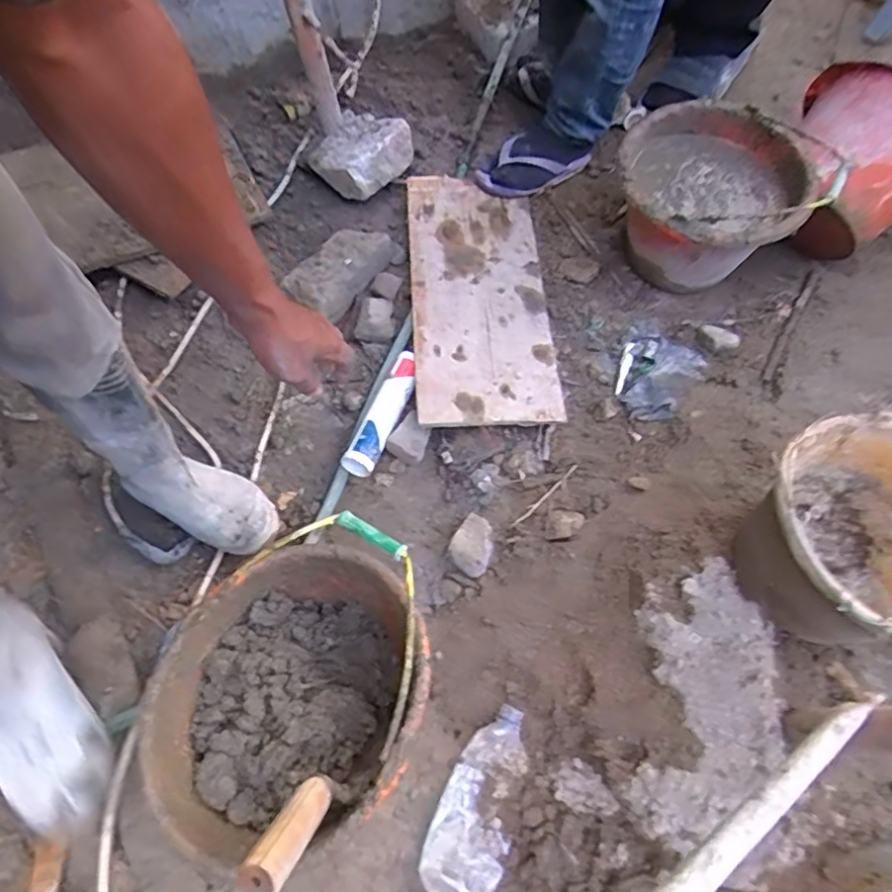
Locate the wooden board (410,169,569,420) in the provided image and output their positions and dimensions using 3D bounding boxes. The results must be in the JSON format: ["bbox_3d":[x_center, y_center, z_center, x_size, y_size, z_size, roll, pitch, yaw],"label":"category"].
[{"bbox_3d":[0.054,-0.274,1.069,0.224,0.021,0.551,-2,60,-5],"label":"wooden board"}]

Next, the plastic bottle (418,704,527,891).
[{"bbox_3d":[0.042,0.428,0.739,0.091,0.031,0.217,21,67,9],"label":"plastic bottle"}]

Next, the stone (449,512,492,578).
[{"bbox_3d":[0.037,0.140,0.884,0.058,0.030,0.090,17,67,7],"label":"stone"}]

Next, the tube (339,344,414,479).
[{"bbox_3d":[-0.094,-0.055,0.967,0.051,0.061,0.227,20,67,8],"label":"tube"}]

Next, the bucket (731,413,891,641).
[{"bbox_3d":[0.496,0.124,0.741,0.272,0.224,0.251,0,66,0],"label":"bucket"}]

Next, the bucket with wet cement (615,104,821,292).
[{"bbox_3d":[0.406,-0.390,1.003,0.267,0.226,0.251,0,66,0],"label":"bucket with wet cement"}]

